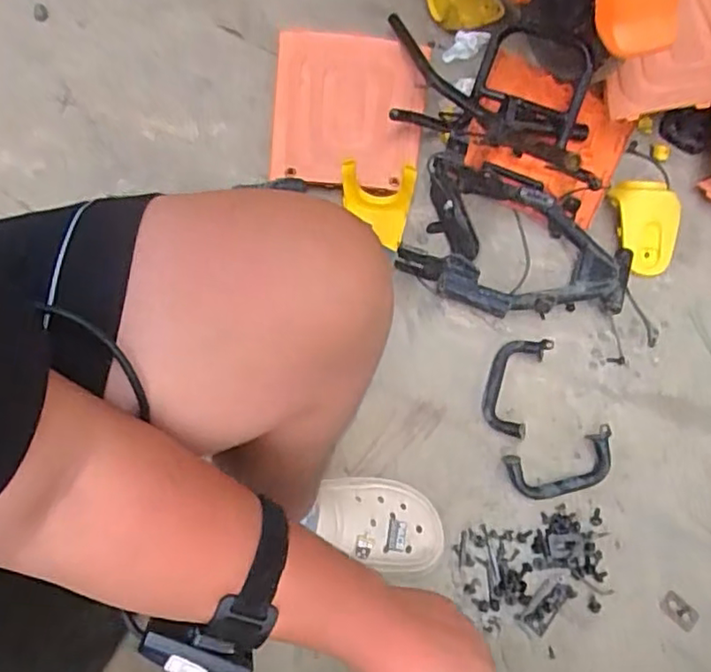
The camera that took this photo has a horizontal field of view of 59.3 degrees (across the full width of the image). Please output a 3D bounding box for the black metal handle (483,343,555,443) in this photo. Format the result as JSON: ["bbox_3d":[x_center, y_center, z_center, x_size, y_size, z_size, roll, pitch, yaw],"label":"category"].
[{"bbox_3d":[0.221,0.064,0.872,0.067,0.021,0.147,23,66,7],"label":"black metal handle"}]

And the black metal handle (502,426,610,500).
[{"bbox_3d":[0.277,0.172,0.825,0.145,0.027,0.066,-13,67,-9],"label":"black metal handle"}]

